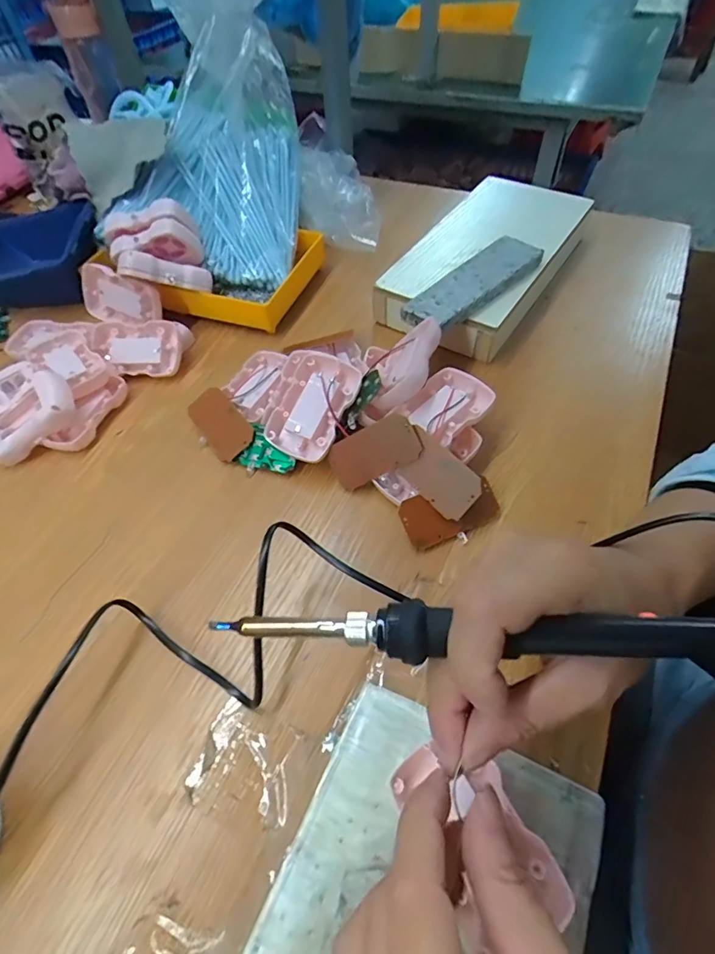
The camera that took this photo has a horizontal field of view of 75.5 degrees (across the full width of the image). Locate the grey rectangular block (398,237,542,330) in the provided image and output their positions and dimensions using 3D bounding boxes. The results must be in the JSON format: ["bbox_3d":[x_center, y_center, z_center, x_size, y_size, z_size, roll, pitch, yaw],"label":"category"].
[{"bbox_3d":[0.110,-0.182,0.434,0.156,0.013,0.046,-40,67,-19],"label":"grey rectangular block"}]

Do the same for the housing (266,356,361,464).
[{"bbox_3d":[-0.036,-0.058,0.381,0.054,0.013,0.087,24,80,5],"label":"housing"}]

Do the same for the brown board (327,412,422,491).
[{"bbox_3d":[0.011,-0.019,0.355,0.073,0.004,0.039,-26,91,27],"label":"brown board"}]

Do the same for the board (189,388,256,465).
[{"bbox_3d":[-0.118,-0.046,0.402,0.037,0.006,0.067,-40,72,-1],"label":"board"}]

